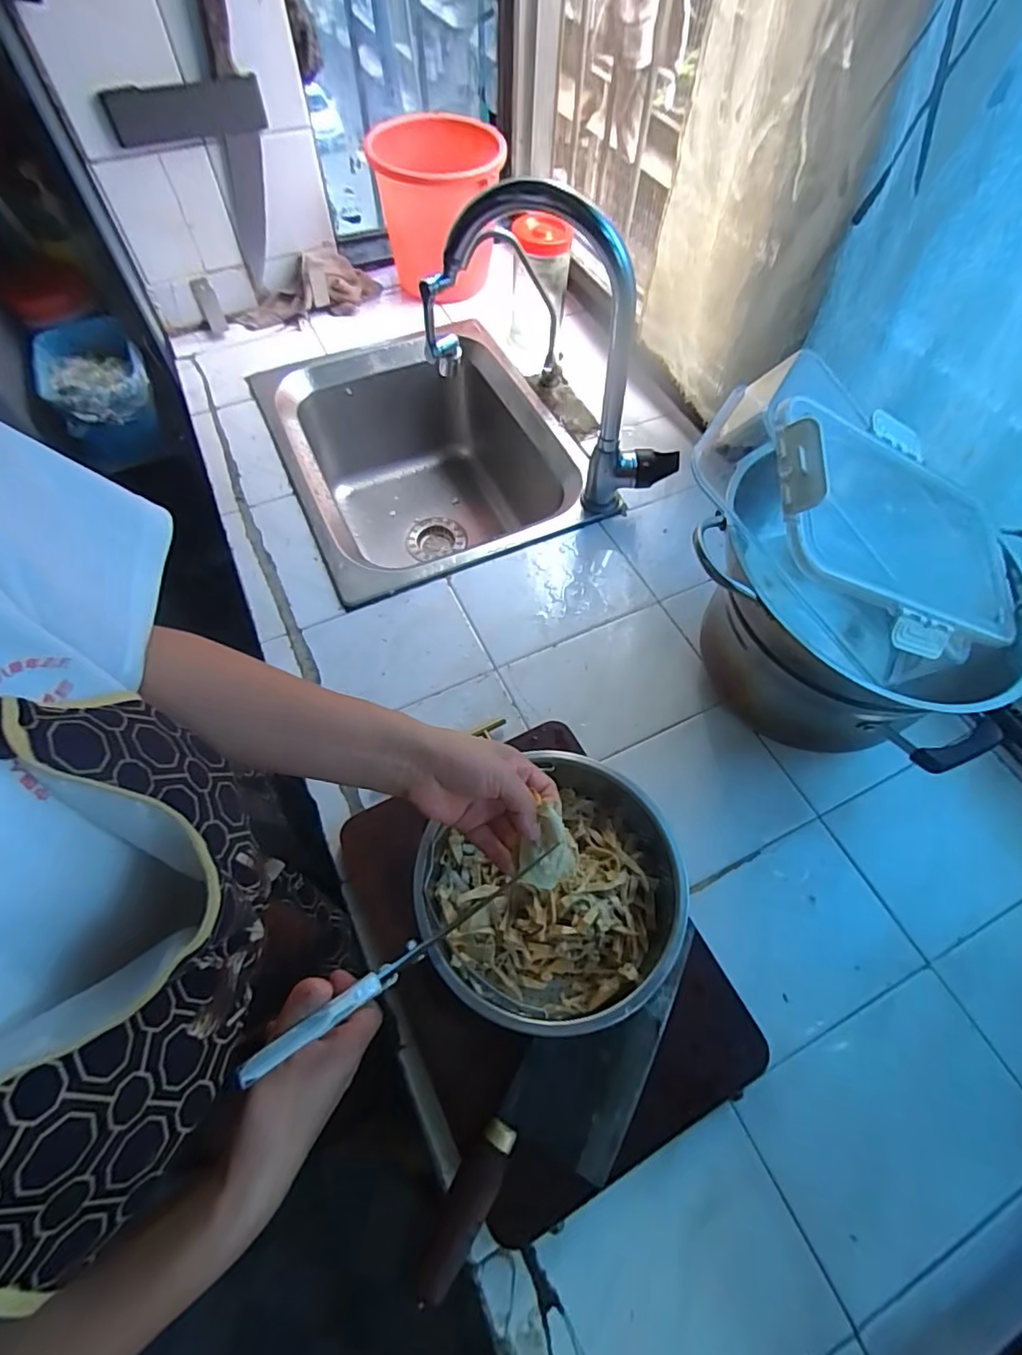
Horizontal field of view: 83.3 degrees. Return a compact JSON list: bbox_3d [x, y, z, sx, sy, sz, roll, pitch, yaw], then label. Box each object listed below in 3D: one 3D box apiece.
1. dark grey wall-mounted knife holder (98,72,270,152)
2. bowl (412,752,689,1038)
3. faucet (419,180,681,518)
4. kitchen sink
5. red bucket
[{"bbox_3d":[-0.421,-0.736,0.750,0.189,0.054,0.013,-18,62,-11],"label":"dark grey wall-mounted knife holder"},{"bbox_3d":[0.039,0.178,0.480,0.216,0.068,0.190,-33,66,-17],"label":"bowl"},{"bbox_3d":[0.056,-0.334,0.642,0.294,0.350,0.049,14,62,7],"label":"faucet"},{"bbox_3d":[-0.123,-0.294,0.919,0.395,0.230,0.466,-22,63,-13],"label":"kitchen sink"},{"bbox_3d":[-0.099,-0.751,0.948,0.226,0.199,0.226,0,61,0],"label":"red bucket"}]

